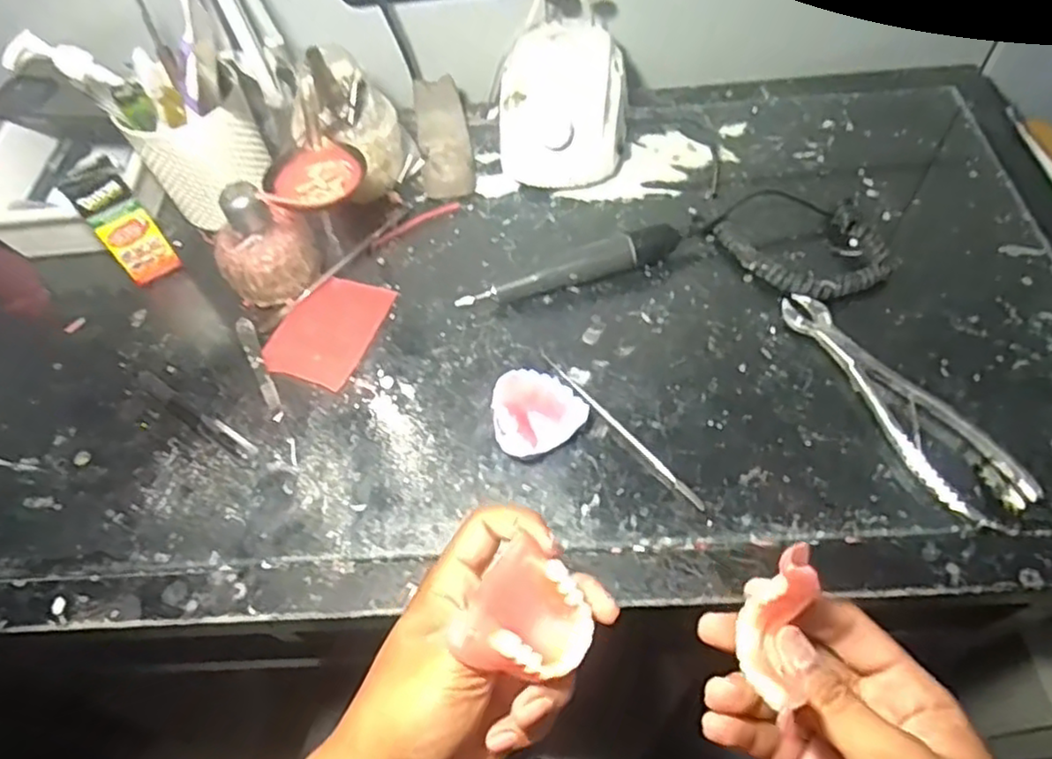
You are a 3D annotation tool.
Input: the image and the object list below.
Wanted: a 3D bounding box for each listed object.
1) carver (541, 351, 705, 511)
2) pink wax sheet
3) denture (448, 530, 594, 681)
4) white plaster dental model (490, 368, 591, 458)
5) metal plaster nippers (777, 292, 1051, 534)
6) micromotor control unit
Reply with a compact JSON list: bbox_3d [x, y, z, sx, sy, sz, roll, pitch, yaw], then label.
[{"bbox_3d":[0.062,0.031,0.465,0.008,0.009,0.158,-37,63,-17],"label":"carver"},{"bbox_3d":[-0.155,-0.040,0.532,0.074,0.004,0.097,16,59,12],"label":"pink wax sheet"},{"bbox_3d":[0.001,0.110,0.311,0.054,0.023,0.054,31,52,-5],"label":"denture"},{"bbox_3d":[0.004,0.024,0.465,0.061,0.028,0.056,-32,62,-14],"label":"white plaster dental model"},{"bbox_3d":[0.248,0.012,0.462,0.058,0.014,0.197,-28,61,-13],"label":"metal plaster nippers"},{"bbox_3d":[0.034,-0.240,0.596,0.117,0.079,0.137,2,59,6],"label":"micromotor control unit"}]

